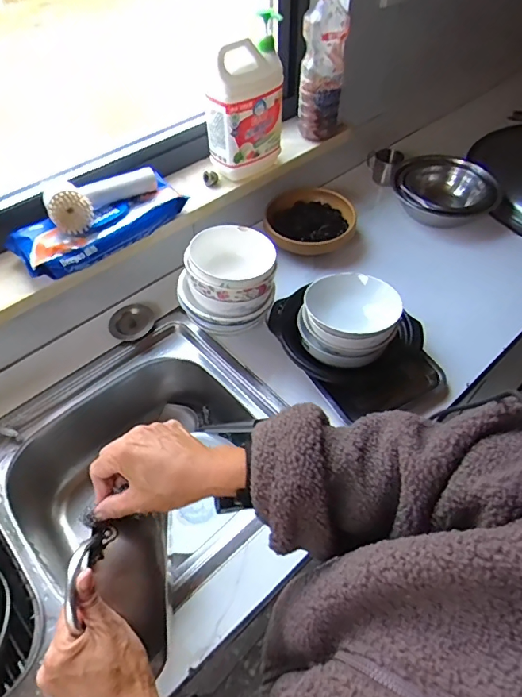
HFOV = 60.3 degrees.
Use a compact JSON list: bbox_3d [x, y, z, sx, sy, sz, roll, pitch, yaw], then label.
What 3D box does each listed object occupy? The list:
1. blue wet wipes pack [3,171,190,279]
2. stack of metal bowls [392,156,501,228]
[{"bbox_3d":[-0.278,-0.218,0.800,0.306,0.042,0.111,-32,59,-21],"label":"blue wet wipes pack"},{"bbox_3d":[0.429,-0.364,1.062,0.227,0.090,0.213,16,55,12],"label":"stack of metal bowls"}]

